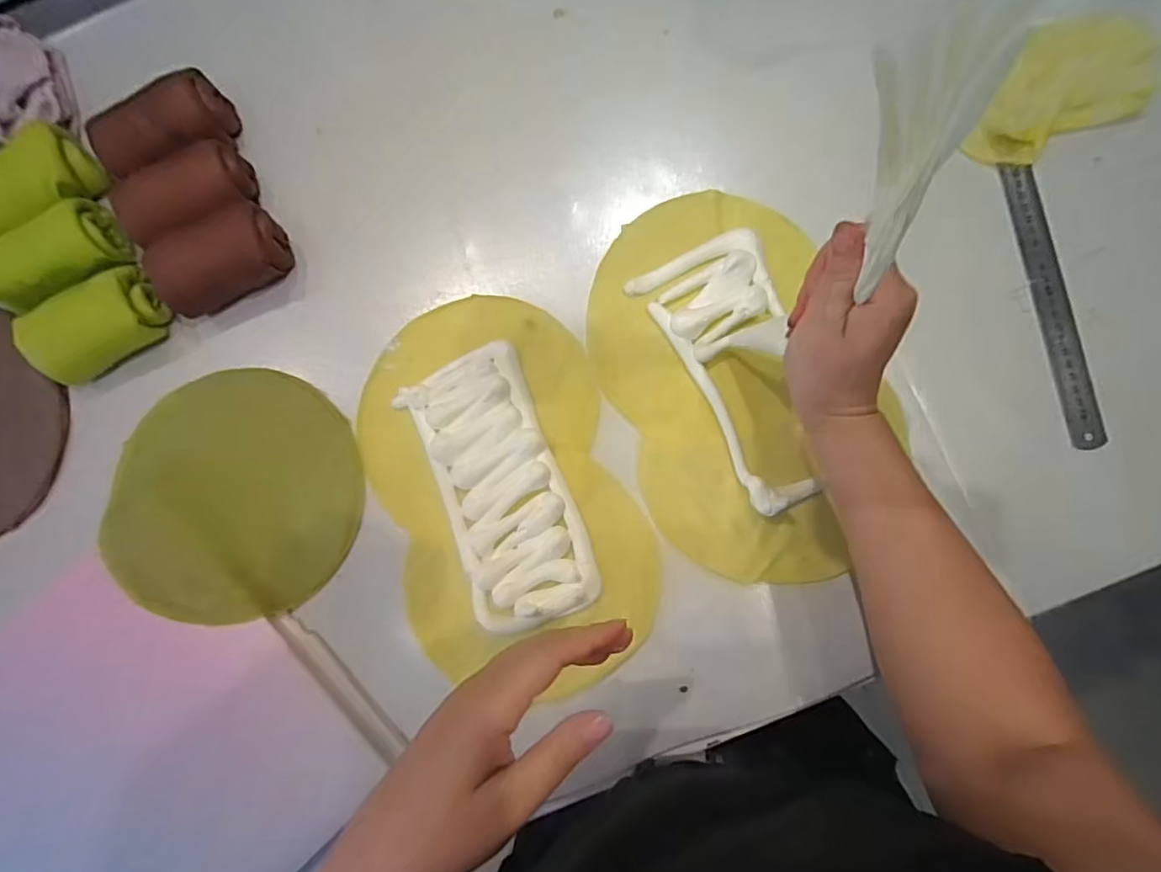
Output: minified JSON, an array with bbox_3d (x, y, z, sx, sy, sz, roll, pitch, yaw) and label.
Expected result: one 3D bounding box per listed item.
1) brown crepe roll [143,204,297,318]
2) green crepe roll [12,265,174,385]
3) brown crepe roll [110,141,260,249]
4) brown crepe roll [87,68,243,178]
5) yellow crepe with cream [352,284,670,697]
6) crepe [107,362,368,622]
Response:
[{"bbox_3d":[-0.294,-0.142,0.487,0.103,0.062,0.055,-24,83,2],"label":"brown crepe roll"},{"bbox_3d":[-0.404,-0.093,0.497,0.111,0.051,0.059,-27,83,2],"label":"green crepe roll"},{"bbox_3d":[-0.322,-0.194,0.492,0.104,0.068,0.066,-21,83,2],"label":"brown crepe roll"},{"bbox_3d":[-0.344,-0.251,0.502,0.110,0.064,0.059,-22,83,2],"label":"brown crepe roll"},{"bbox_3d":[-0.064,0.044,0.472,0.193,0.013,0.316,-21,83,2],"label":"yellow crepe with cream"},{"bbox_3d":[-0.284,0.049,0.476,0.206,0.040,0.201,0,84,5],"label":"crepe"}]

